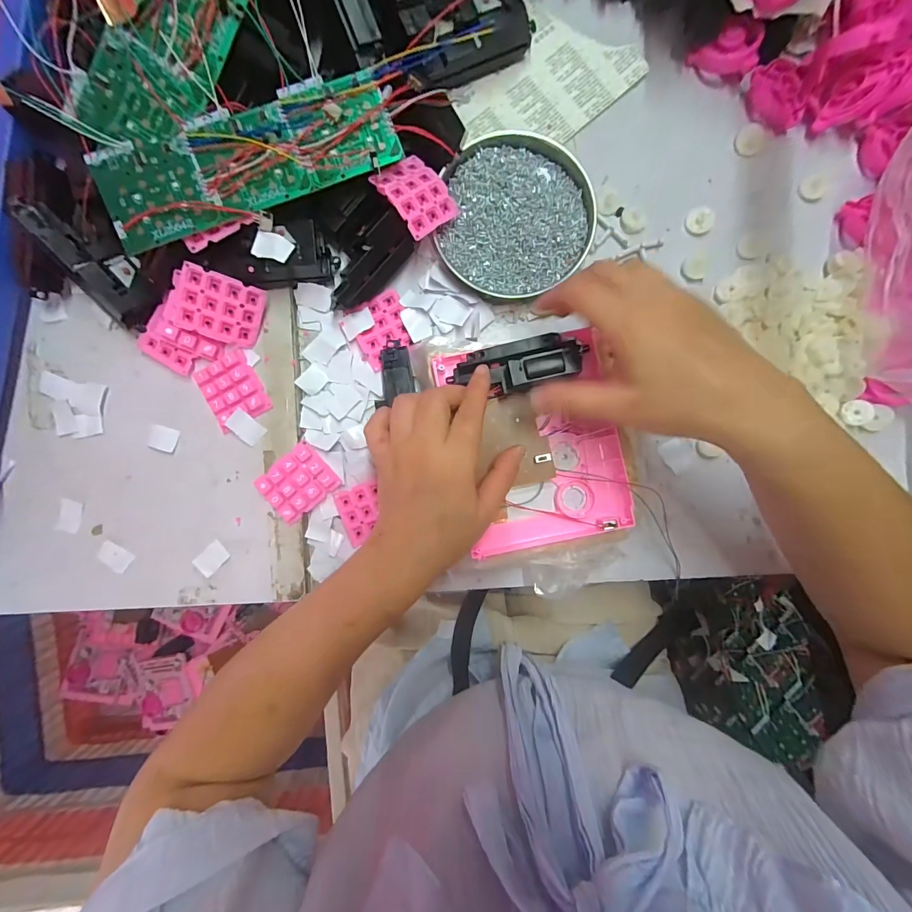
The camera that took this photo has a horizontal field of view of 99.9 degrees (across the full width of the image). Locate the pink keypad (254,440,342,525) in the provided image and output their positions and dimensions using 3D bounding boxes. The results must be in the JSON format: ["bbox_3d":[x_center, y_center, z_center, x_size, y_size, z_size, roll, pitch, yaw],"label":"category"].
[{"bbox_3d":[-0.137,0.024,0.334,0.058,0.013,0.049,-42,91,1],"label":"pink keypad"}]

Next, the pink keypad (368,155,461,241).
[{"bbox_3d":[-0.030,-0.210,0.309,0.053,0.009,0.055,-44,103,-20],"label":"pink keypad"}]

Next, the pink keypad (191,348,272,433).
[{"bbox_3d":[-0.195,-0.058,0.331,0.048,0.010,0.059,-28,91,1],"label":"pink keypad"}]

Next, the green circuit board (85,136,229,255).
[{"bbox_3d":[-0.219,-0.195,0.282,0.074,0.006,0.067,-21,97,-3],"label":"green circuit board"}]

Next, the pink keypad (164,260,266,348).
[{"bbox_3d":[-0.197,-0.124,0.318,0.067,0.016,0.050,14,108,-29],"label":"pink keypad"}]

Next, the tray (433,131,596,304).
[{"bbox_3d":[0.052,-0.203,0.333,0.125,0.023,0.133,0,91,0],"label":"tray"}]

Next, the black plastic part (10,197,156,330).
[{"bbox_3d":[-0.287,-0.151,0.304,0.047,0.022,0.098,-41,113,0],"label":"black plastic part"}]

